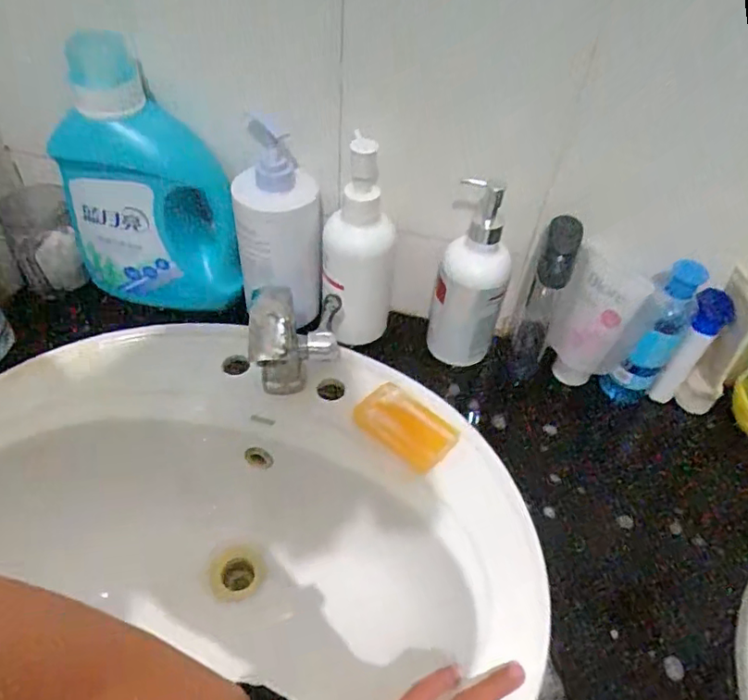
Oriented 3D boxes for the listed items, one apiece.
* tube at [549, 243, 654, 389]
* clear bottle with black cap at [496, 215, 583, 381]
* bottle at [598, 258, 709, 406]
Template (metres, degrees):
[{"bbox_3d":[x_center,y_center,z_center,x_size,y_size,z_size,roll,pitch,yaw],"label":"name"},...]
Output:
[{"bbox_3d":[0.217,-0.021,0.580,0.073,0.156,0.031,32,53,22],"label":"tube"},{"bbox_3d":[0.159,-0.044,0.571,0.051,0.176,0.062,17,49,11],"label":"clear bottle with black cap"},{"bbox_3d":[0.268,-0.013,0.568,0.053,0.168,0.045,3,48,-2],"label":"bottle"}]

